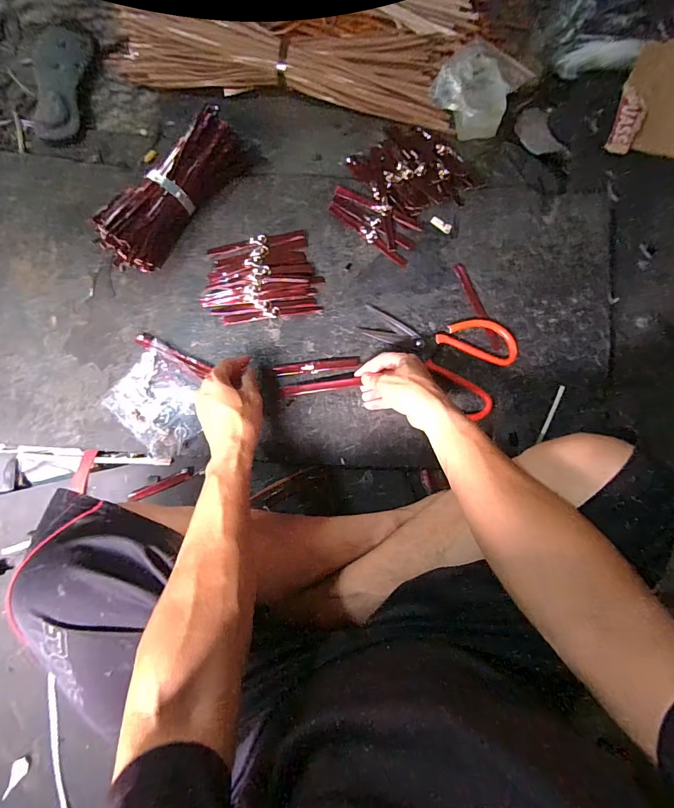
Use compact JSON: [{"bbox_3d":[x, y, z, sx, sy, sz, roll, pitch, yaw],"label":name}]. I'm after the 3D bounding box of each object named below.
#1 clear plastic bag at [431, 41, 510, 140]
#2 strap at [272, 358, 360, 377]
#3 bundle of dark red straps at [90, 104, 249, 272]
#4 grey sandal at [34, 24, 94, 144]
[{"bbox_3d":[0.204,-0.489,0.619,0.098,0.038,0.143,-13,85,-1],"label":"clear plastic bag"},{"bbox_3d":[-0.028,-0.053,0.567,0.118,0.008,0.015,-7,84,-1],"label":"strap"},{"bbox_3d":[-0.233,-0.302,0.568,0.081,0.052,0.257,39,86,3],"label":"bundle of dark red straps"},{"bbox_3d":[-0.449,-0.517,0.637,0.081,0.010,0.208,5,81,-4],"label":"grey sandal"}]

